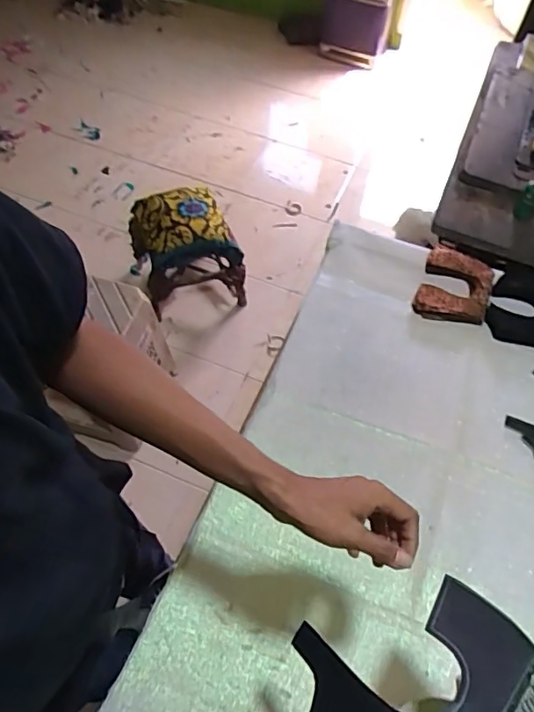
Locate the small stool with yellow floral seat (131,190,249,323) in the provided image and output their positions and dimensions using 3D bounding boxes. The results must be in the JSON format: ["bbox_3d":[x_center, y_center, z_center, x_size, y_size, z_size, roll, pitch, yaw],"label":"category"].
[{"bbox_3d":[-0.267,-0.361,1.780,0.323,0.347,0.287,-16,60,-13],"label":"small stool with yellow floral seat"}]

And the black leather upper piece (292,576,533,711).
[{"bbox_3d":[0.116,0.268,0.458,0.169,0.017,0.179,22,55,41],"label":"black leather upper piece"}]

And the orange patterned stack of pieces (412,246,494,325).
[{"bbox_3d":[0.360,-0.132,1.020,0.128,0.037,0.155,20,59,9],"label":"orange patterned stack of pieces"}]

